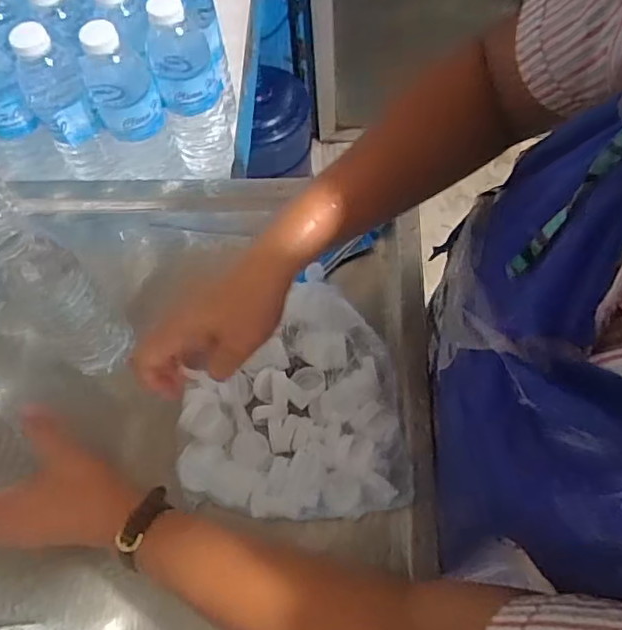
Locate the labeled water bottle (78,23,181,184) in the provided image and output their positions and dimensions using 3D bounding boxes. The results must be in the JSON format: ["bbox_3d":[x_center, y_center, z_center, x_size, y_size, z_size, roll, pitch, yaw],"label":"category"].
[{"bbox_3d":[-0.184,-0.210,0.583,0.073,0.168,0.061,-4,64,1],"label":"labeled water bottle"}]

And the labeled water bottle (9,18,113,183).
[{"bbox_3d":[-0.239,-0.206,0.577,0.061,0.156,0.064,-31,67,-11],"label":"labeled water bottle"}]

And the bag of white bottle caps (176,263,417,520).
[{"bbox_3d":[-0.021,0.072,0.511,0.185,0.039,0.196,-8,64,-1],"label":"bag of white bottle caps"}]

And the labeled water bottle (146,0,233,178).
[{"bbox_3d":[-0.124,-0.236,0.614,0.068,0.202,0.070,-16,65,-5],"label":"labeled water bottle"}]

